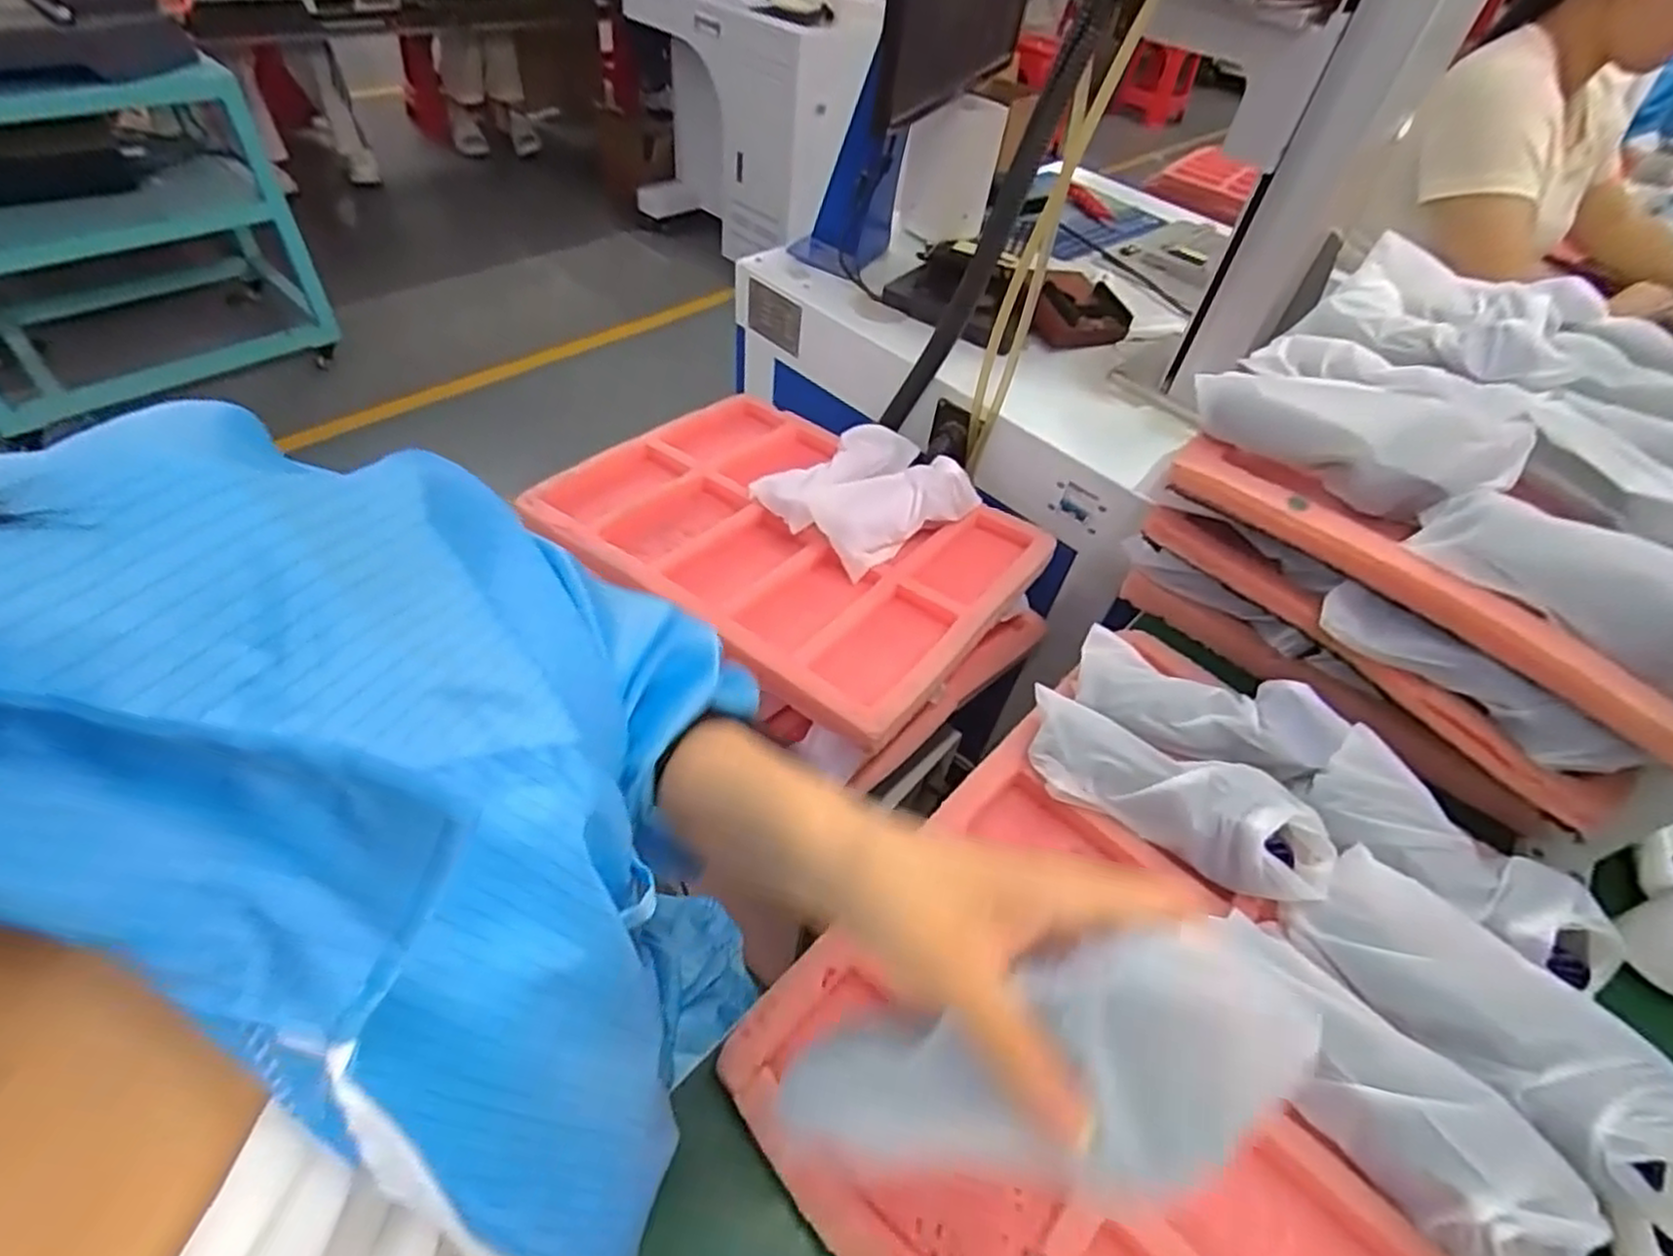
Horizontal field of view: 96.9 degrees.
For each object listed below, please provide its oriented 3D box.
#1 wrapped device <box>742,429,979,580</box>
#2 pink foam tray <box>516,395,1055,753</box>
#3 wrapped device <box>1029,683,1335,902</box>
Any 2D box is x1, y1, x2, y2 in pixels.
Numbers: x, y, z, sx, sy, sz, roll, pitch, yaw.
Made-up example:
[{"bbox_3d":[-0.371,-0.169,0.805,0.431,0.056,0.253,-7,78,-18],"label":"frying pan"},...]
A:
[{"bbox_3d":[0.036,-0.146,0.763,0.193,0.053,0.158,-33,60,-30],"label":"wrapped device"},{"bbox_3d":[-0.047,-0.101,0.746,0.449,0.044,0.335,32,53,20],"label":"pink foam tray"},{"bbox_3d":[0.208,0.099,0.460,0.191,0.048,0.071,33,54,20],"label":"wrapped device"}]

